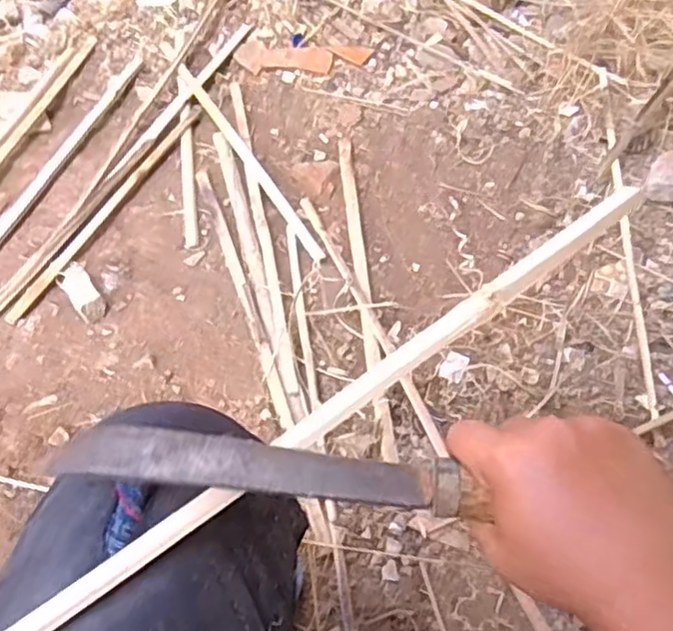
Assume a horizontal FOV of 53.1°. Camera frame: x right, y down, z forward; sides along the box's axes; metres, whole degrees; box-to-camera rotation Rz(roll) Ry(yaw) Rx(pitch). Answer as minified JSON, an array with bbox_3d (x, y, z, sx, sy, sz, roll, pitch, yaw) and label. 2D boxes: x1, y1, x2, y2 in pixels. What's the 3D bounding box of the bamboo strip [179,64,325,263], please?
[{"bbox_3d":[-0.171,-0.300,1.226,0.025,0.013,0.595,-26,57,-13],"label":"bamboo strip"}]

